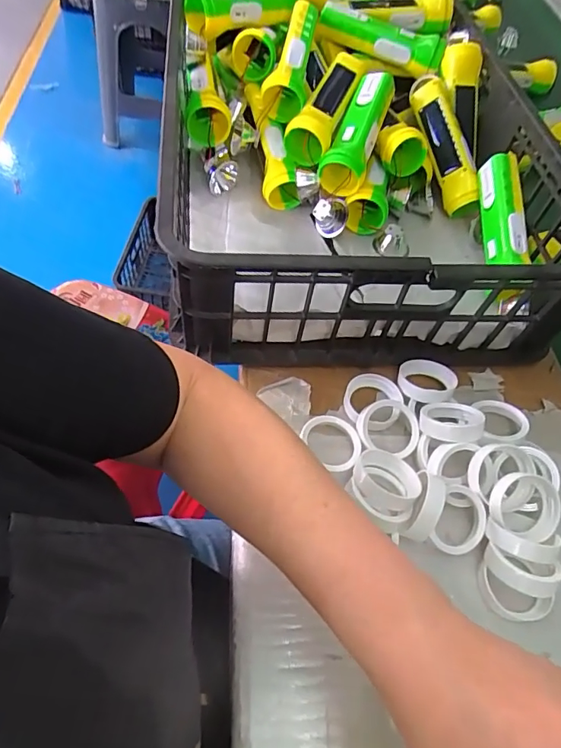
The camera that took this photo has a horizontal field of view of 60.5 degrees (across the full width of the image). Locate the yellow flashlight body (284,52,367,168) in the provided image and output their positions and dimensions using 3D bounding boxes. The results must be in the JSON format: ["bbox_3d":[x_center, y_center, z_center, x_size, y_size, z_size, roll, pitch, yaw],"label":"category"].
[{"bbox_3d":[0.057,-0.299,0.545,0.052,0.066,0.140,6,63,44],"label":"yellow flashlight body"}]

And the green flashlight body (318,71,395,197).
[{"bbox_3d":[0.086,-0.268,0.533,0.049,0.045,0.134,19,80,8],"label":"green flashlight body"}]

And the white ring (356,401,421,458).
[{"bbox_3d":[0.094,0.047,0.419,0.052,0.012,0.052,0,73,1],"label":"white ring"}]

